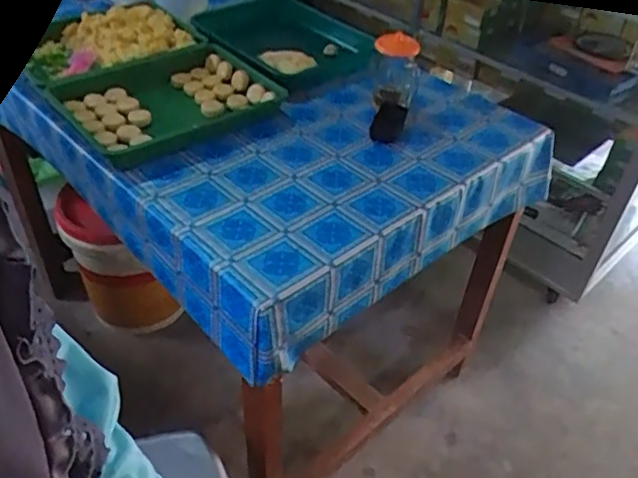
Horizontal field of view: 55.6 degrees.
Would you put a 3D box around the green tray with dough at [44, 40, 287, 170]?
[{"bbox_3d":[-0.300,-0.272,1.162,0.366,0.061,0.309,-29,51,-32],"label":"green tray with dough"}]

